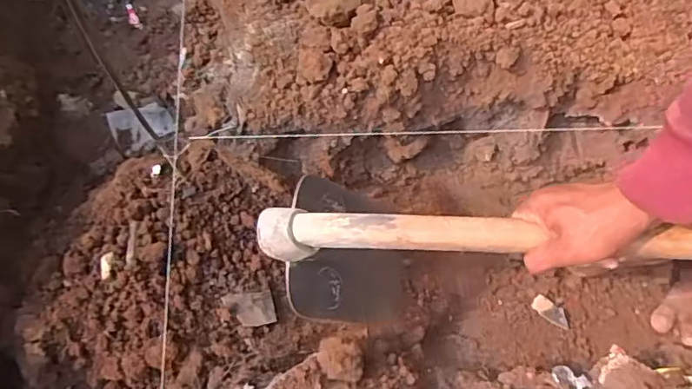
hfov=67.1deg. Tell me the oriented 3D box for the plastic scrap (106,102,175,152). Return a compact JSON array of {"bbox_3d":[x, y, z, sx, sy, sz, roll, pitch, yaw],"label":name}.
[{"bbox_3d":[-0.387,-0.133,0.984,0.111,0.043,0.083,-25,77,-7],"label":"plastic scrap"}]

